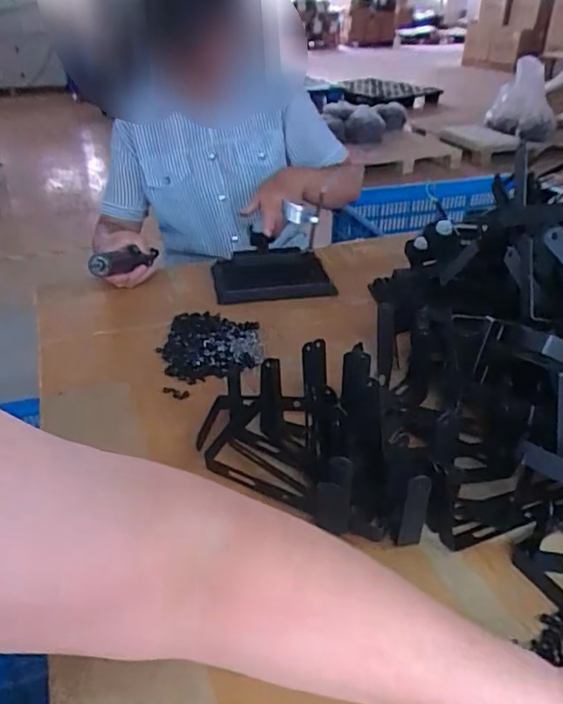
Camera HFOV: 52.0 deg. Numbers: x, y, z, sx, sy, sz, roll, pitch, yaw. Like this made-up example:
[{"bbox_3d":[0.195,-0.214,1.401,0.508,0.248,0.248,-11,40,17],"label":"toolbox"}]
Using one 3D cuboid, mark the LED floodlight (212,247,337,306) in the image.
[{"bbox_3d":[-0.017,-0.124,0.907,0.176,0.029,0.131,-6,33,-10],"label":"LED floodlight"}]

